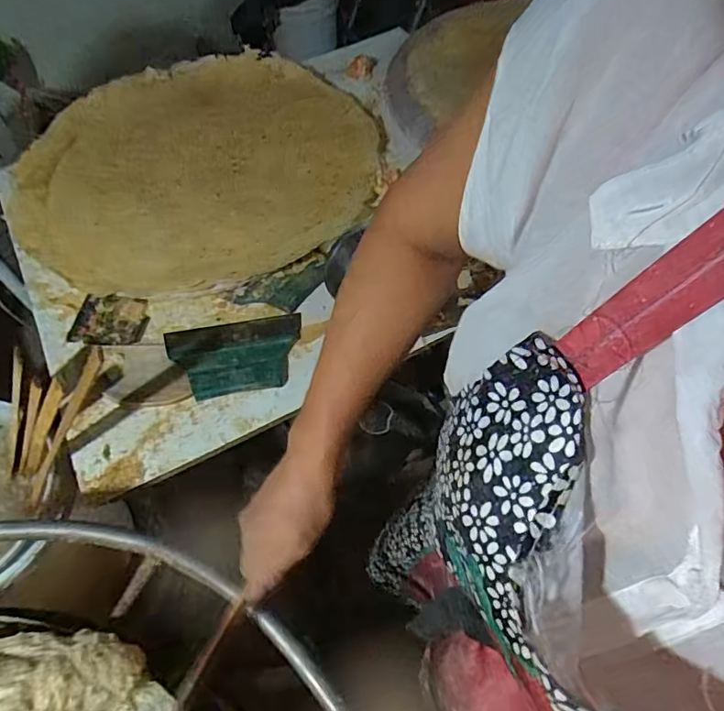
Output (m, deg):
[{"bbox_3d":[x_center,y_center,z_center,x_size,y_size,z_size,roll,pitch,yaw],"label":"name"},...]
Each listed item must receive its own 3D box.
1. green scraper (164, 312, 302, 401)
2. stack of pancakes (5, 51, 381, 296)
[{"bbox_3d":[-0.183,-0.003,0.786,0.190,0.013,0.125,-11,59,-5],"label":"green scraper"},{"bbox_3d":[-0.301,-0.358,0.993,0.661,0.045,0.589,-20,60,-10],"label":"stack of pancakes"}]

